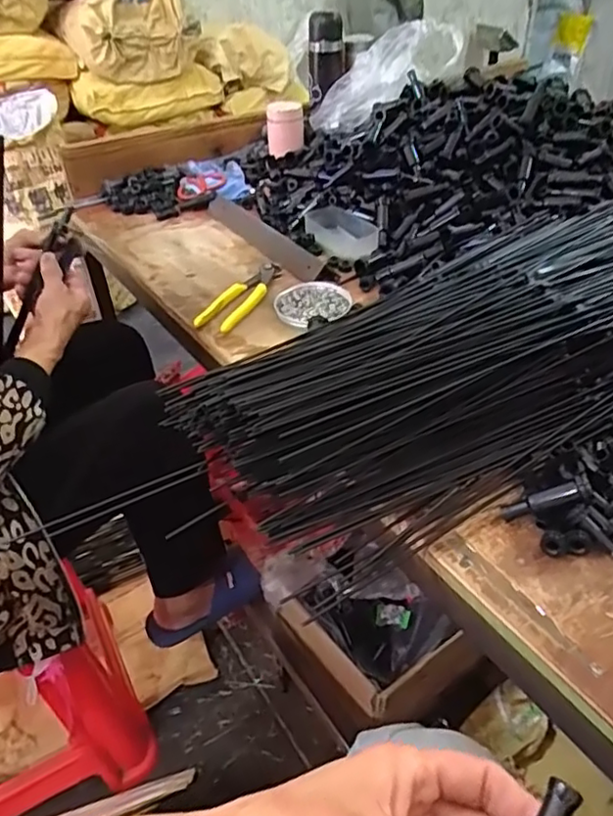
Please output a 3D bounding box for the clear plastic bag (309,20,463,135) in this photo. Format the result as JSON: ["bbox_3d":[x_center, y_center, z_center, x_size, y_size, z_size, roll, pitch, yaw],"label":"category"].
[{"bbox_3d":[0.137,-0.582,1.080,0.286,0.085,0.141,-33,37,15],"label":"clear plastic bag"}]

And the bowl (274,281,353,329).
[{"bbox_3d":[0.006,-0.126,0.732,0.087,0.014,0.082,-2,39,2],"label":"bowl"}]

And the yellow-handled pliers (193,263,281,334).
[{"bbox_3d":[-0.079,-0.140,0.763,0.047,0.011,0.157,17,43,23],"label":"yellow-handled pliers"}]

